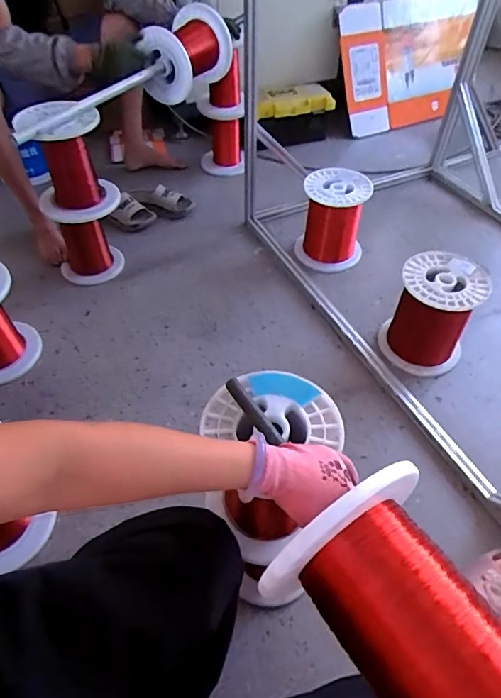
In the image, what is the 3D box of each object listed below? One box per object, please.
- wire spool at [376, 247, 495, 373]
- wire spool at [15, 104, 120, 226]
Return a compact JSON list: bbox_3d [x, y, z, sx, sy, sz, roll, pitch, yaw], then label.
[{"bbox_3d":[0.454,-0.082,1.143,0.198,0.243,0.209,0,51,0],"label":"wire spool"},{"bbox_3d":[-0.488,-0.497,1.230,0.198,0.268,0.195,0,49,0],"label":"wire spool"}]

